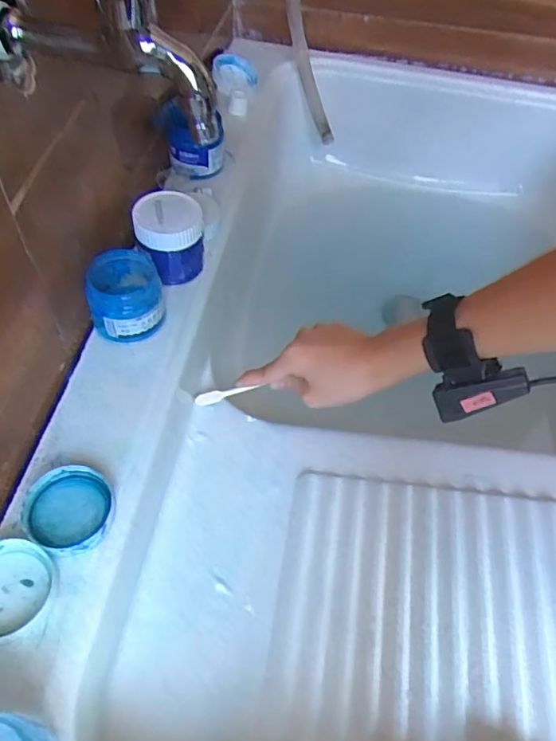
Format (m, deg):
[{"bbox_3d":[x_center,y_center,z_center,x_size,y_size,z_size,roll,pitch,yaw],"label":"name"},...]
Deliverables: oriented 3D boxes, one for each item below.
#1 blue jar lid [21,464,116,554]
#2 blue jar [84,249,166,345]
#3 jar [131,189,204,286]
[{"bbox_3d":[-0.135,0.089,0.364,0.054,0.011,0.055,-6,53,-9],"label":"blue jar lid"},{"bbox_3d":[-0.122,-0.060,0.450,0.055,0.049,0.059,-7,53,-9],"label":"blue jar"},{"bbox_3d":[-0.093,-0.114,0.482,0.055,0.059,0.051,2,53,-2],"label":"jar"}]

